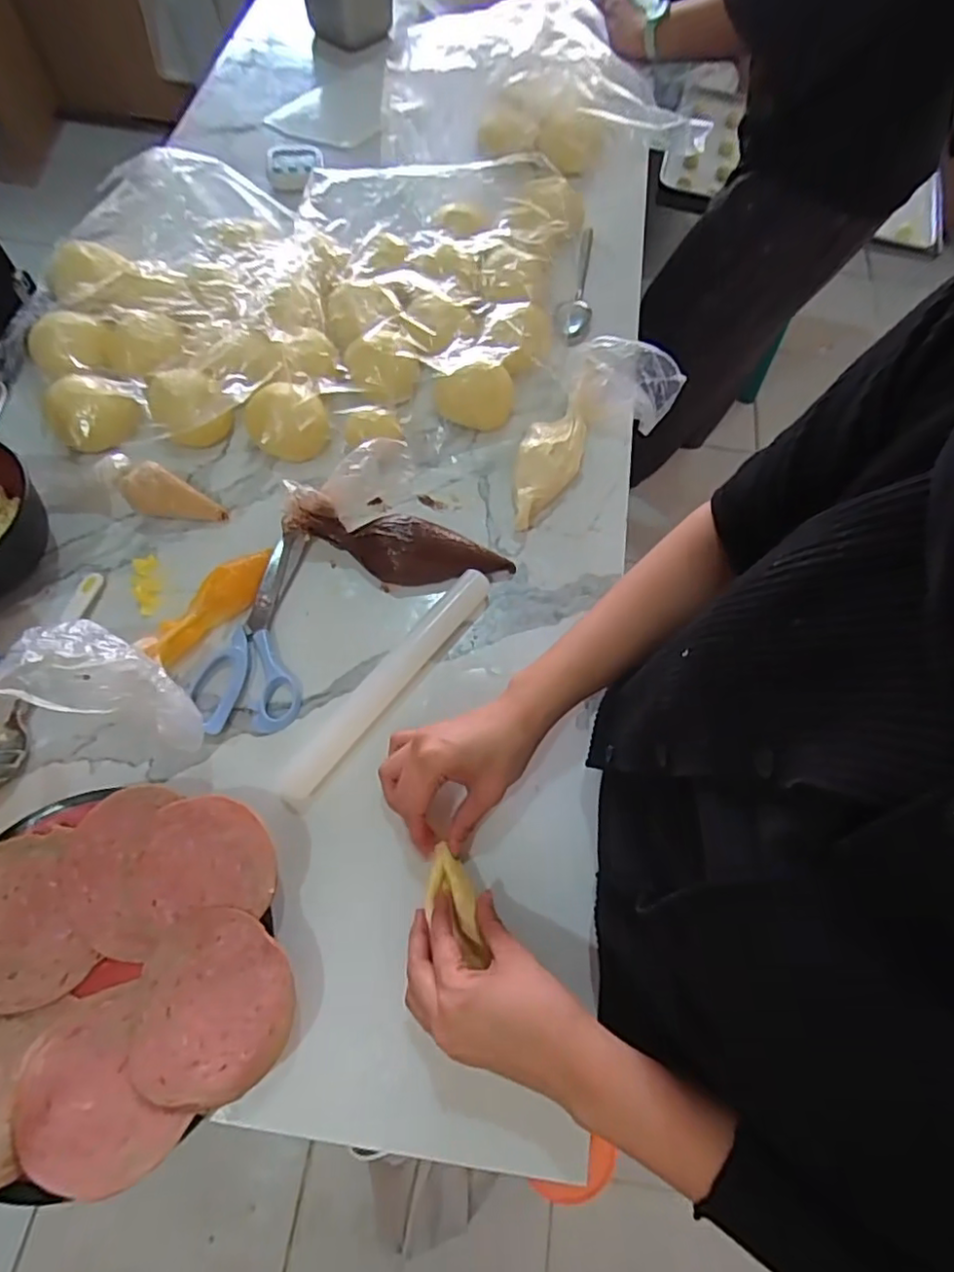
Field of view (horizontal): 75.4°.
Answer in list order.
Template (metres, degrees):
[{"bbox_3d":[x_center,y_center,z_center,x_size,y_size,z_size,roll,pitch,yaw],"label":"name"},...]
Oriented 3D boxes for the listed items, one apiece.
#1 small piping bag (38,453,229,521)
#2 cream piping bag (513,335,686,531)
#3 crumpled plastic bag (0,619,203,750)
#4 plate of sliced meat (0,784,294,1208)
[{"bbox_3d":[-0.311,-0.130,0.537,0.182,0.046,0.052,12,66,4],"label":"small piping bag"},{"bbox_3d":[0.099,-0.178,0.558,0.110,0.071,0.191,26,68,10],"label":"cream piping bag"},{"bbox_3d":[-0.242,0.031,0.407,0.129,0.034,0.062,27,67,-11],"label":"crumpled plastic bag"},{"bbox_3d":[-0.232,0.206,0.383,0.216,0.035,0.208,0,66,-1],"label":"plate of sliced meat"}]

